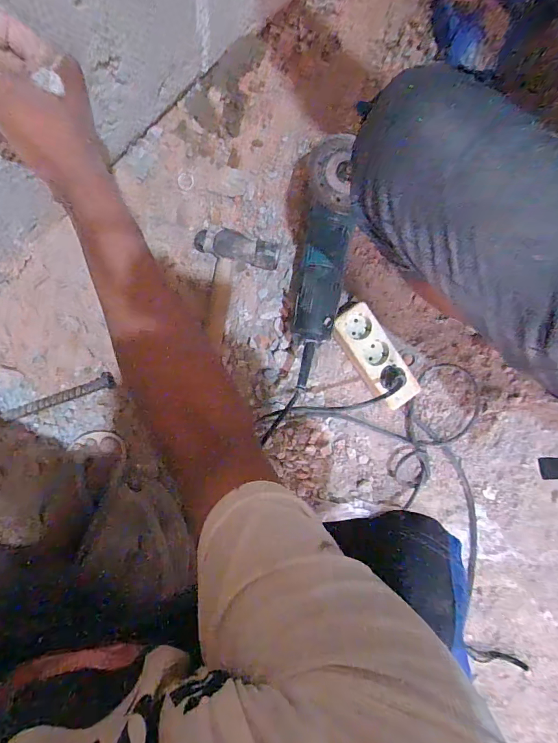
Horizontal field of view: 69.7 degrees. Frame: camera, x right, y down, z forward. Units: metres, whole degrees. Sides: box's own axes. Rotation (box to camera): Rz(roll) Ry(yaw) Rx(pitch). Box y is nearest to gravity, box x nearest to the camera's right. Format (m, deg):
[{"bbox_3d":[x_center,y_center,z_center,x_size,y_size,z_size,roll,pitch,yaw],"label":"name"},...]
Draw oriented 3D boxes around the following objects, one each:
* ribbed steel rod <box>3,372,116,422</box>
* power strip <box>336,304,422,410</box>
[{"bbox_3d":[-0.331,0.038,0.609,0.166,0.021,0.021,-19,94,-4],"label":"ribbed steel rod"},{"bbox_3d":[0.140,-0.020,0.589,0.062,0.051,0.161,-33,93,2],"label":"power strip"}]

